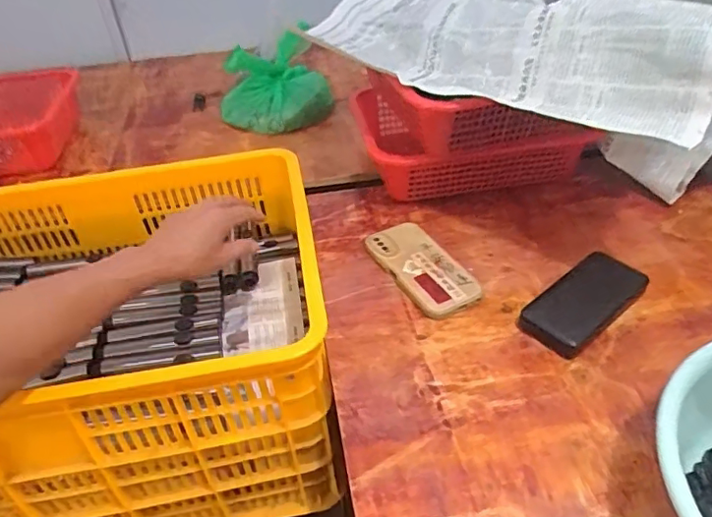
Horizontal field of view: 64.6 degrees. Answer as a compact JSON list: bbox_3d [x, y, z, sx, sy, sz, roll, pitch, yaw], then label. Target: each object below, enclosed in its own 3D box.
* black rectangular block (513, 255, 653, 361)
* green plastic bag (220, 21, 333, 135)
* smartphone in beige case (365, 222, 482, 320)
[{"bbox_3d":[0.265,0.047,0.651,0.167,0.021,0.071,-32,48,-27],"label":"black rectangular block"},{"bbox_3d":[-0.157,-0.331,1.050,0.205,0.147,0.178,-8,41,-5],"label":"green plastic bag"},{"bbox_3d":[0.083,0.011,0.711,0.080,0.016,0.164,-25,45,-21],"label":"smartphone in beige case"}]

